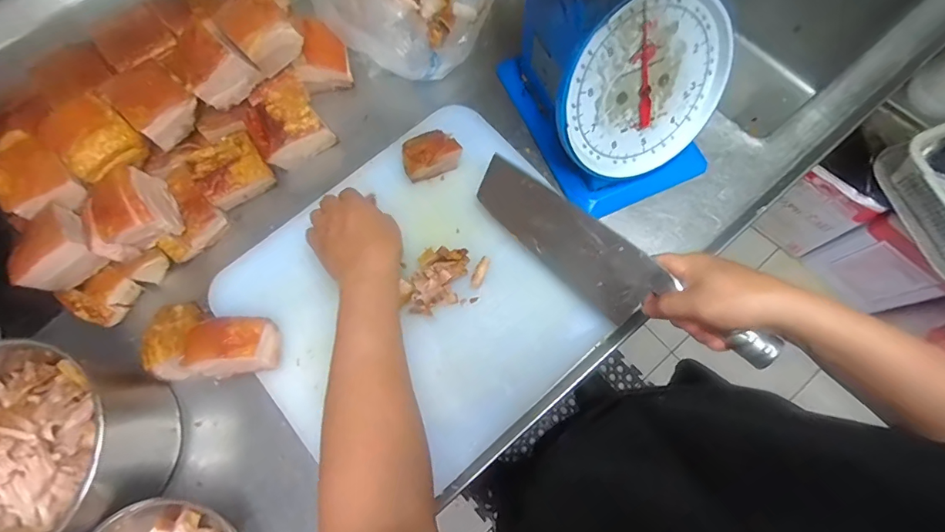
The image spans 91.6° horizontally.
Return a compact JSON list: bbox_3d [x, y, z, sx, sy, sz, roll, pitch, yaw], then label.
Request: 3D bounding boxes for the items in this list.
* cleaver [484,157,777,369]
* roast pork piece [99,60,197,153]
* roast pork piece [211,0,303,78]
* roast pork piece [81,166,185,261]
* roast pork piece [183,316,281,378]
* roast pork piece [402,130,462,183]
[{"bbox_3d":[0.140,-0.002,0.476,0.319,0.083,0.028,37,38,20],"label":"cleaver"},{"bbox_3d":[-0.377,-0.196,0.547,0.082,0.044,0.070,41,78,13],"label":"roast pork piece"},{"bbox_3d":[-0.262,-0.288,0.564,0.071,0.062,0.068,-42,75,-10],"label":"roast pork piece"},{"bbox_3d":[-0.385,-0.060,0.517,0.077,0.053,0.079,-28,73,-6],"label":"roast pork piece"},{"bbox_3d":[-0.244,0.082,0.475,0.076,0.054,0.053,-8,72,0],"label":"roast pork piece"},{"bbox_3d":[-0.052,-0.136,0.547,0.064,0.033,0.058,-25,73,-5],"label":"roast pork piece"}]

